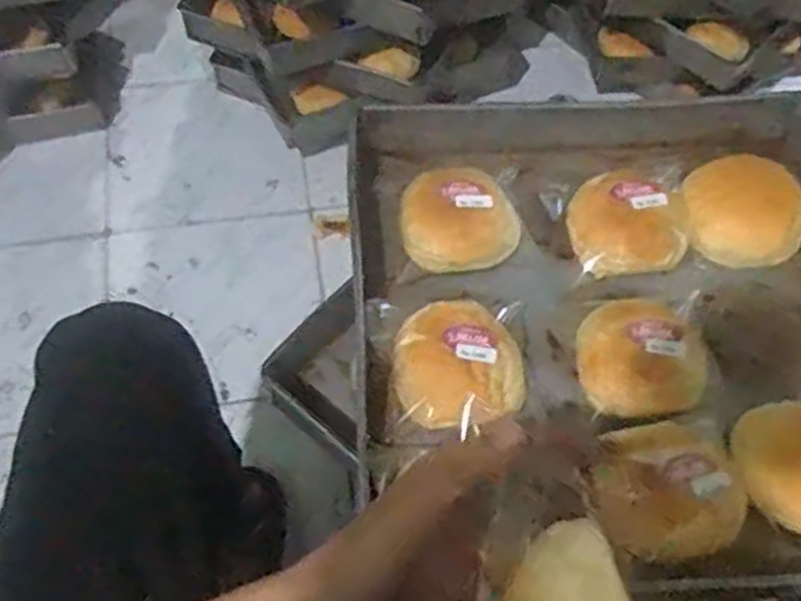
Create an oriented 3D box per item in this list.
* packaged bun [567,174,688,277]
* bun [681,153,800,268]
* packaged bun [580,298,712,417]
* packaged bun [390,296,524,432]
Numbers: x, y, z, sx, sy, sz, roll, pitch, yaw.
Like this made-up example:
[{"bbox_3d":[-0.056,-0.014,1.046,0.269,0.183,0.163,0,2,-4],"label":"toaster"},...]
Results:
[{"bbox_3d":[0.188,-0.066,0.664,0.091,0.050,0.091,1,59,-1],"label":"packaged bun"},{"bbox_3d":[0.294,-0.081,0.669,0.104,0.051,0.104,1,59,-1],"label":"bun"},{"bbox_3d":[0.179,0.039,0.595,0.093,0.041,0.091,1,59,-1],"label":"packaged bun"},{"bbox_3d":[0.043,0.051,0.597,0.095,0.049,0.091,1,59,-1],"label":"packaged bun"}]

